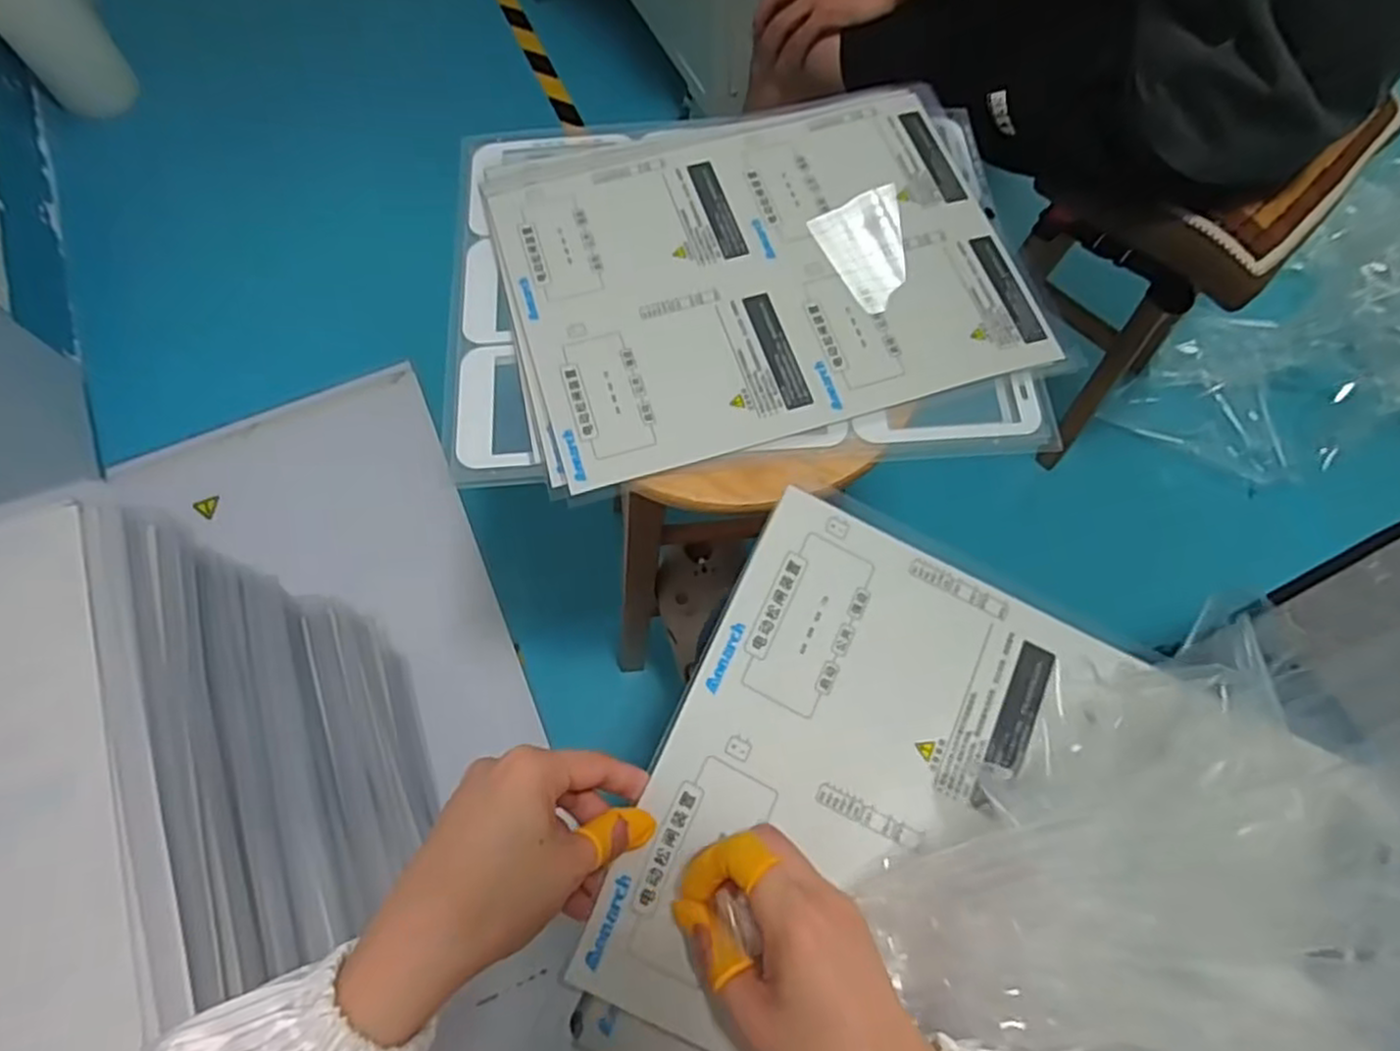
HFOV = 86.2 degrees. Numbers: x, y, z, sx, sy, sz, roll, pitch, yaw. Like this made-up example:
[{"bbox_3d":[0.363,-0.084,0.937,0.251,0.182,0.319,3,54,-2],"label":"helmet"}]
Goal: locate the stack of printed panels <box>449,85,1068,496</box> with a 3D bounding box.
[{"bbox_3d":[0.031,-0.191,0.565,0.423,0.039,0.318,-6,63,-5],"label":"stack of printed panels"}]

